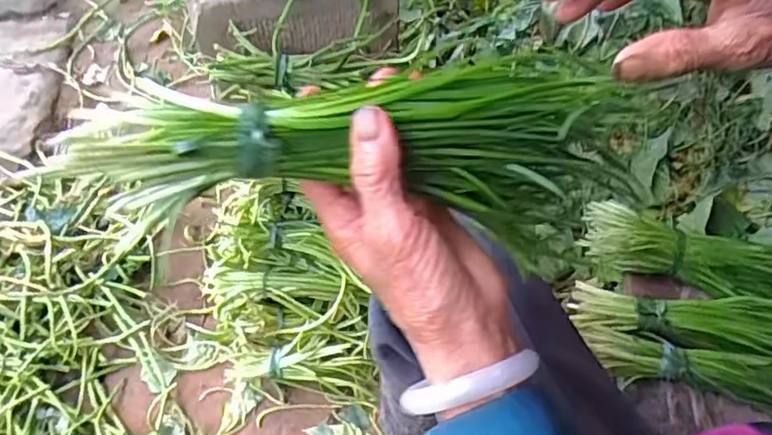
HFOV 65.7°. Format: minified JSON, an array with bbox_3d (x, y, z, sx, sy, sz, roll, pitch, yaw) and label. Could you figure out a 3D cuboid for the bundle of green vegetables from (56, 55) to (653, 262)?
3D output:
[{"bbox_3d":[-0.010,-0.027,0.287,0.250,0.080,0.058,-4,52,-16],"label":"bundle of green vegetables"}]

